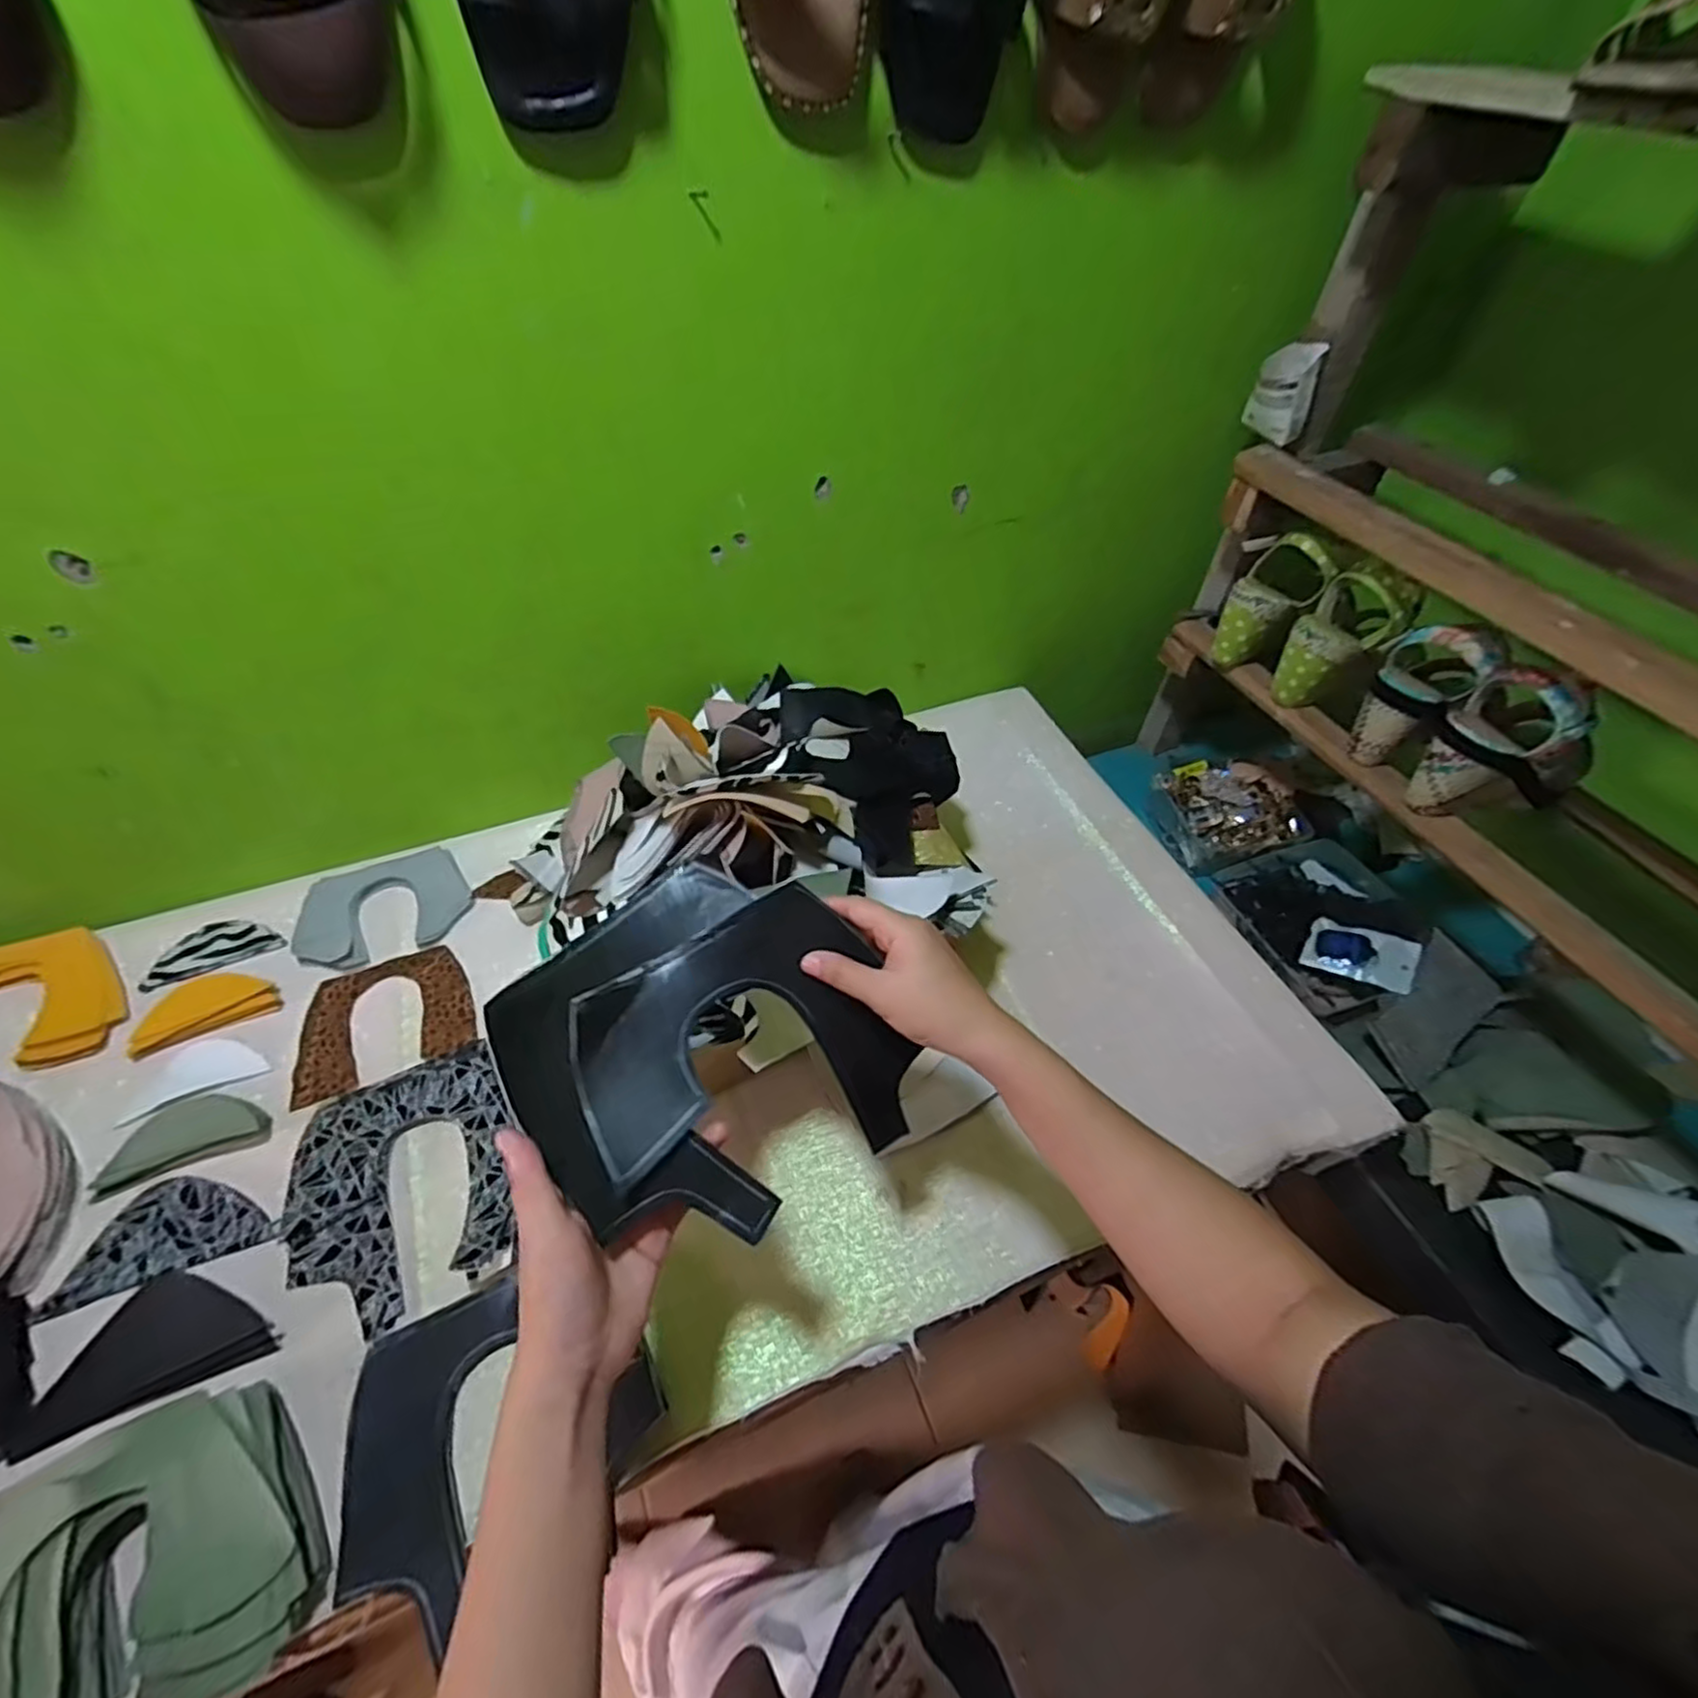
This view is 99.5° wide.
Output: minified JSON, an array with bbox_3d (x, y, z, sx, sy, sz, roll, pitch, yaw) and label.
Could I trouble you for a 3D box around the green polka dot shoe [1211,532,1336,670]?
[{"bbox_3d":[0.456,-0.264,0.778,0.077,0.136,0.069,36,58,25],"label":"green polka dot shoe"}]

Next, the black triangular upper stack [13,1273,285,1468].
[{"bbox_3d":[-0.477,0.342,0.501,0.144,0.019,0.077,-15,52,-14],"label":"black triangular upper stack"}]

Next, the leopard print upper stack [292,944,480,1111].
[{"bbox_3d":[-0.423,0.154,0.658,0.145,0.007,0.119,-19,53,-17],"label":"leopard print upper stack"}]

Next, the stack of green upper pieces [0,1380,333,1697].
[{"bbox_3d":[-0.410,0.410,0.407,0.187,0.043,0.144,-16,52,-15],"label":"stack of green upper pieces"}]

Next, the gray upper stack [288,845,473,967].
[{"bbox_3d":[-0.467,0.058,0.723,0.156,0.014,0.113,-17,52,-16],"label":"gray upper stack"}]

